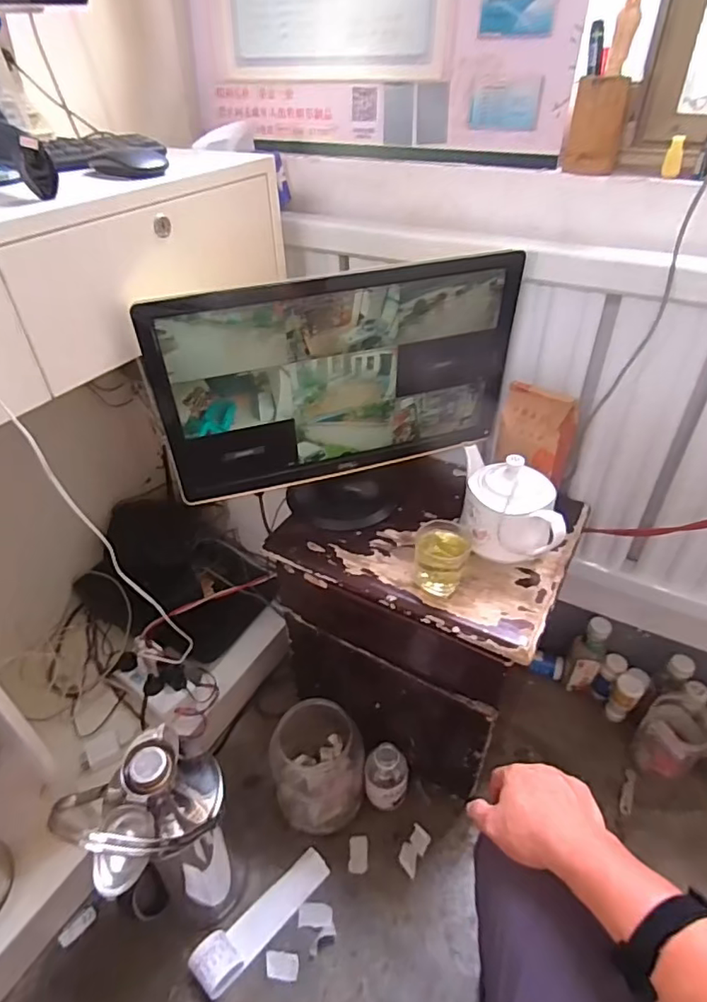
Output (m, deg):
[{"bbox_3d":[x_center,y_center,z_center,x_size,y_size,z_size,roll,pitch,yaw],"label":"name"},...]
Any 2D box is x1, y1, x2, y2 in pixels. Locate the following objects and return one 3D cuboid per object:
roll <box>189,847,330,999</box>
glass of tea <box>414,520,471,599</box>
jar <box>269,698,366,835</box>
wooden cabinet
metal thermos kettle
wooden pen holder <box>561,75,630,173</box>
[{"bbox_3d":[-0.140,0.642,0.861,0.067,0.032,0.230,31,49,34],"label":"roll"},{"bbox_3d":[0.116,0.070,0.732,0.066,0.078,0.080,10,40,14],"label":"glass of tea"},{"bbox_3d":[-0.059,0.438,0.962,0.152,0.195,0.186,1,39,3],"label":"jar"},{"bbox_3d":[0.105,0.243,0.962,0.430,0.502,0.298,12,41,16],"label":"wooden cabinet"},{"bbox_3d":[-0.254,0.479,0.775,0.175,0.391,0.156,-23,44,-25],"label":"metal thermos kettle"},{"bbox_3d":[0.303,-0.471,0.694,0.068,0.094,0.064,13,41,18],"label":"wooden pen holder"}]

